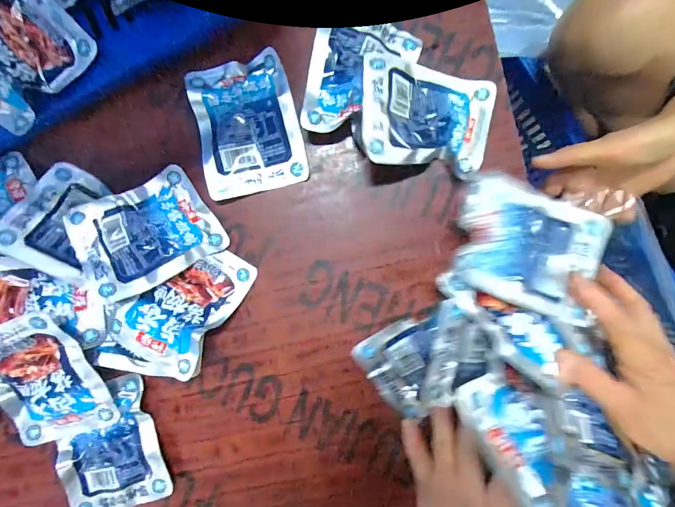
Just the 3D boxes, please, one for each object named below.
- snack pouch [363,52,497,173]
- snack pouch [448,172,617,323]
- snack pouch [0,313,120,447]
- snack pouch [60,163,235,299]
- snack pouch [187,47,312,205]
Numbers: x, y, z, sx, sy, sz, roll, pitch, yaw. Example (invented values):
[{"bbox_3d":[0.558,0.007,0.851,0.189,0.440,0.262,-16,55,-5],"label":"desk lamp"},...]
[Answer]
[{"bbox_3d":[0.080,-0.122,0.306,0.120,0.018,0.097,10,79,-12],"label":"snack pouch"},{"bbox_3d":[0.163,-0.006,0.292,0.126,0.023,0.097,22,92,3],"label":"snack pouch"},{"bbox_3d":[-0.280,0.125,0.327,0.104,0.016,0.128,-23,108,3],"label":"snack pouch"},{"bbox_3d":[-0.182,-0.022,0.327,0.123,0.031,0.096,-26,89,3],"label":"snack pouch"},{"bbox_3d":[-0.087,-0.122,0.334,0.095,0.011,0.126,-13,90,4],"label":"snack pouch"}]

